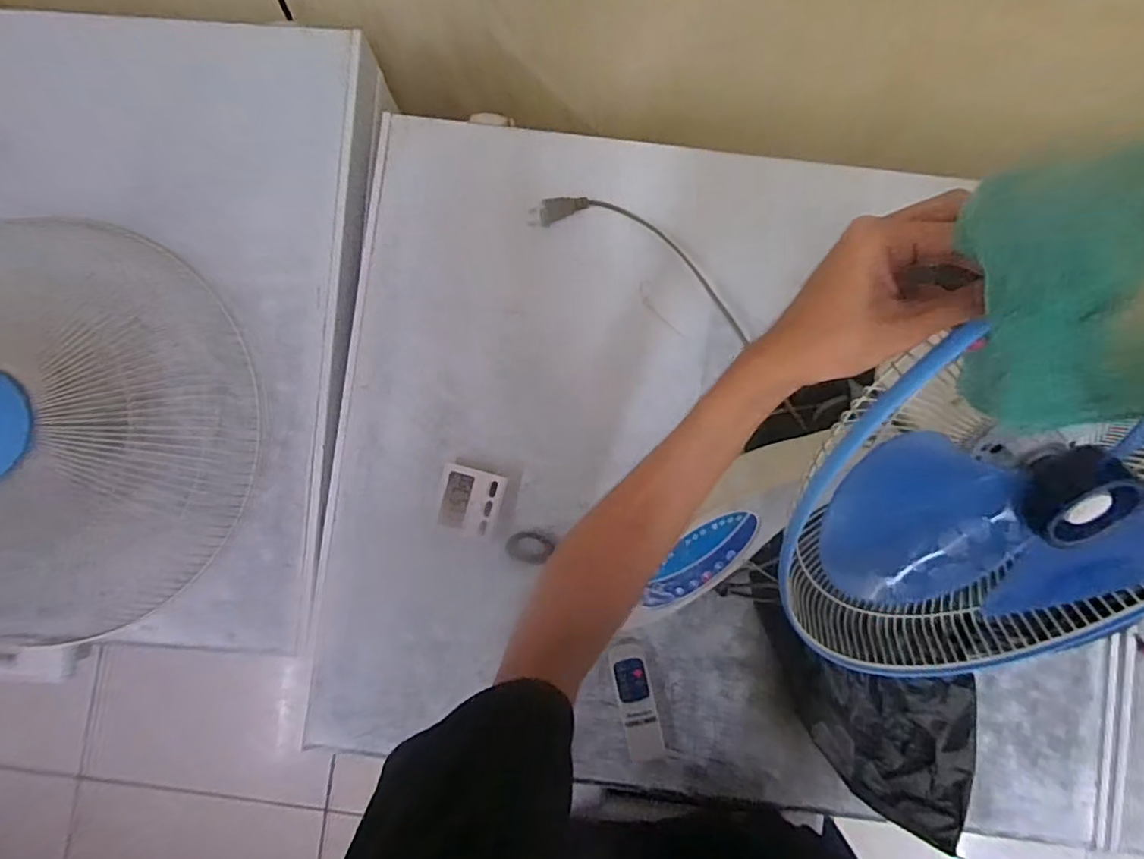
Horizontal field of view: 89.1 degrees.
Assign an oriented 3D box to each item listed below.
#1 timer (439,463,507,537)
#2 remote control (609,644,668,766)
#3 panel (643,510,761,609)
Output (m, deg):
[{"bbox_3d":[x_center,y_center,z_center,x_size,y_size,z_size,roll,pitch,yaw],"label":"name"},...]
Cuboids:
[{"bbox_3d":[-0.104,0.071,0.592,0.061,0.022,0.063,11,87,1],"label":"timer"},{"bbox_3d":[0.067,0.278,0.593,0.036,0.025,0.116,-12,87,0],"label":"remote control"},{"bbox_3d":[0.121,0.122,0.541,0.126,0.006,0.068,-36,122,-4],"label":"panel"}]

